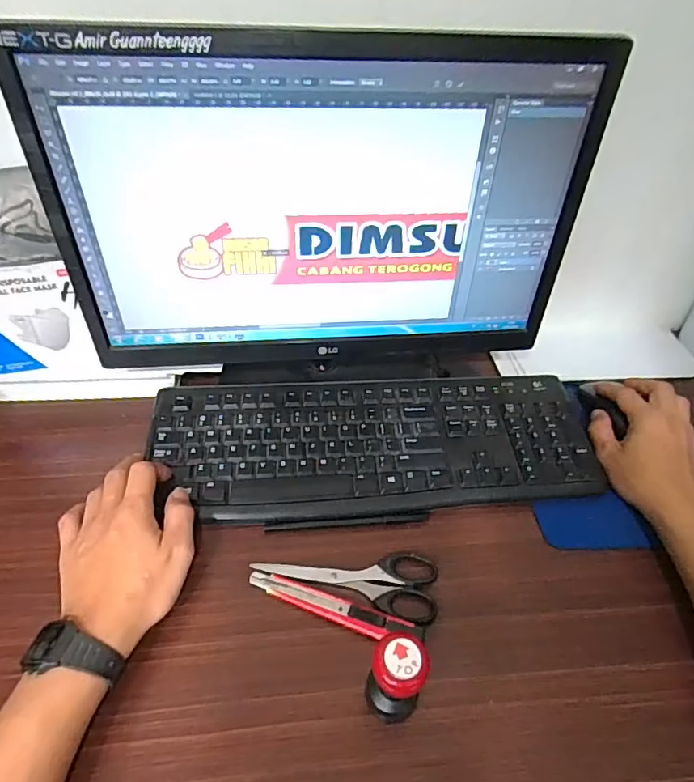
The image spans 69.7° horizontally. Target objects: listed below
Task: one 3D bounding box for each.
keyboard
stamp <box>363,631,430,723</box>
[{"bbox_3d":[0.028,0.051,0.502,0.427,0.018,0.154,-1,48,-4],"label":"keyboard"},{"bbox_3d":[0.032,0.190,0.330,0.037,0.072,0.036,2,48,-3],"label":"stamp"}]

